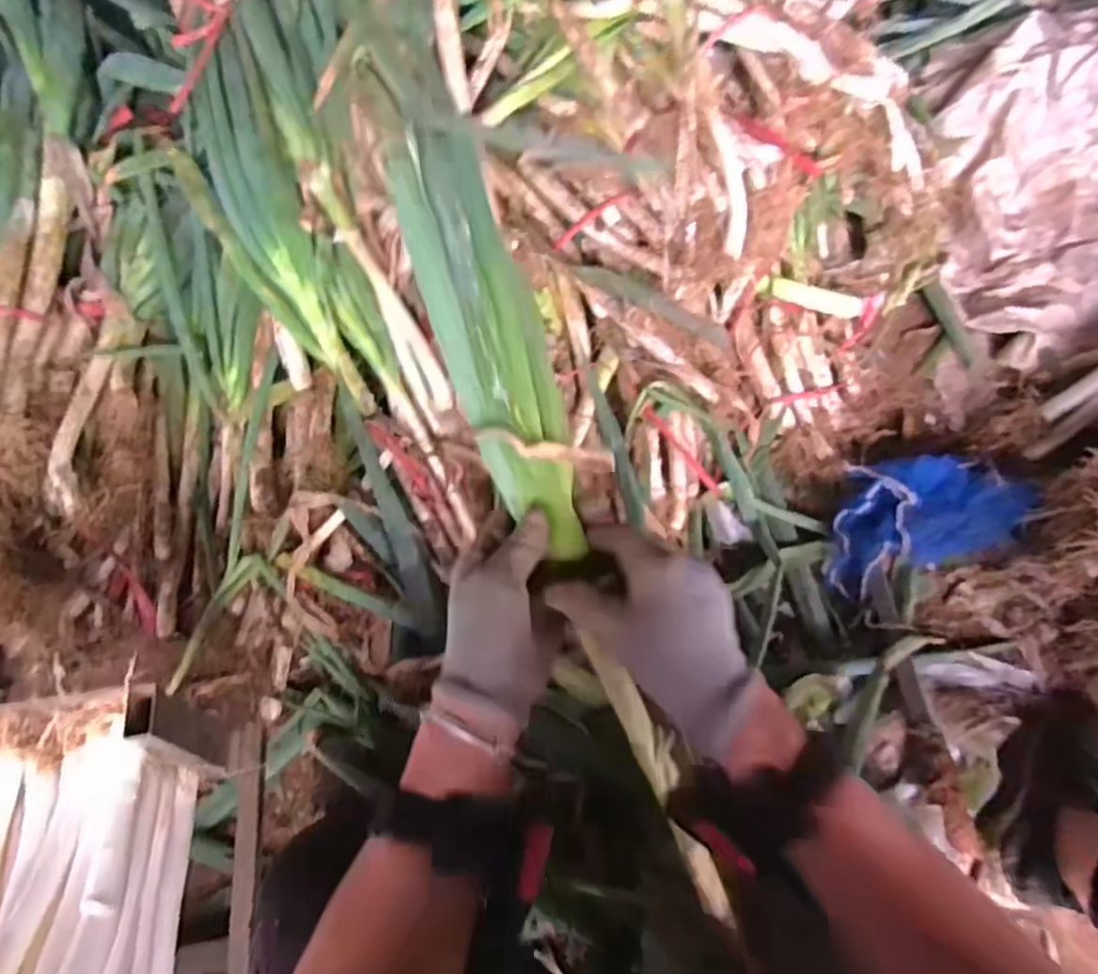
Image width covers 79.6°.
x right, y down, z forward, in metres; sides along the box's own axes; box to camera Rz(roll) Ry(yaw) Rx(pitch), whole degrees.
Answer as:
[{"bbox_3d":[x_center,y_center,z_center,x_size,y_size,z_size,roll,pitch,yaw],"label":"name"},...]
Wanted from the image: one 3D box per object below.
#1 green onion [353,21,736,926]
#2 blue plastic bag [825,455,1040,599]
[{"bbox_3d":[0.006,0.010,0.430,0.066,0.043,0.599,-21,95,-9],"label":"green onion"},{"bbox_3d":[0.479,0.032,0.860,0.272,0.070,0.144,-19,63,-8],"label":"blue plastic bag"}]

